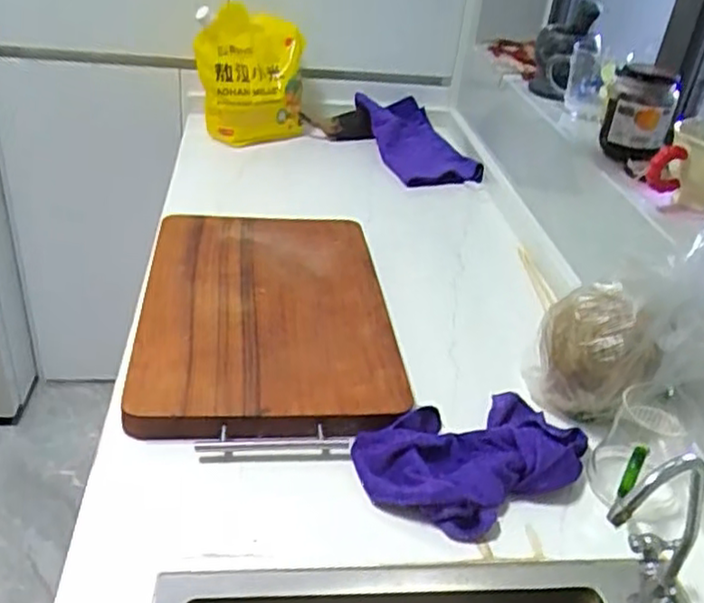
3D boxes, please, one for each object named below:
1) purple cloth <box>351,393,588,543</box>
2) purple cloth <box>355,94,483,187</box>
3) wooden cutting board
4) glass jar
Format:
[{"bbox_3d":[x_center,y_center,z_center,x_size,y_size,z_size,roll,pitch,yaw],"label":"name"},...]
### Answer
[{"bbox_3d":[0.128,0.151,0.691,0.230,0.041,0.136,-12,37,-25],"label":"purple cloth"},{"bbox_3d":[0.122,-0.329,1.372,0.179,0.075,0.368,-2,34,-13],"label":"purple cloth"},{"bbox_3d":[-0.109,-0.007,0.874,0.288,0.034,0.449,0,33,-10],"label":"wooden cutting board"},{"bbox_3d":[0.376,-0.242,0.922,0.082,0.110,0.083,14,34,12],"label":"glass jar"}]

